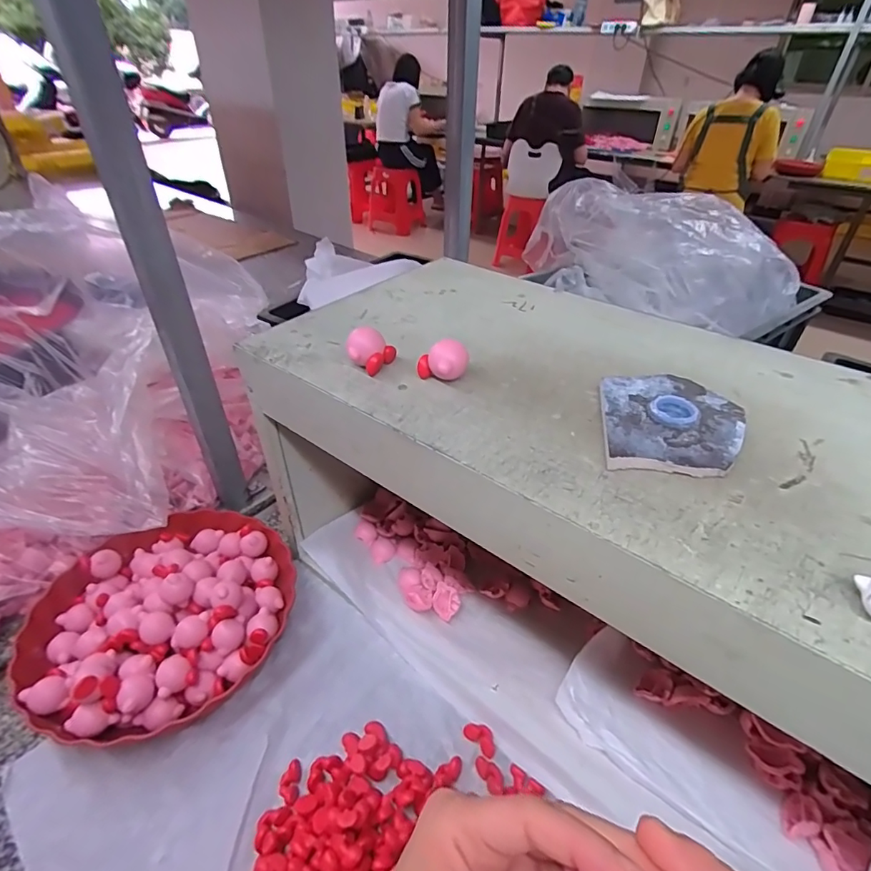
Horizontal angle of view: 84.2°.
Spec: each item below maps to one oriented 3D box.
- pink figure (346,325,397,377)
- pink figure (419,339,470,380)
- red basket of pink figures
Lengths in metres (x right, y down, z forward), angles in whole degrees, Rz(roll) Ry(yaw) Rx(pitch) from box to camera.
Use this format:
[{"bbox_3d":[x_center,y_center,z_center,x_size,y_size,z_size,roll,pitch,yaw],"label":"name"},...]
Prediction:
[{"bbox_3d":[-0.050,-0.065,0.365,0.027,0.026,0.029,16,40,17],"label":"pink figure"},{"bbox_3d":[0.006,-0.055,0.350,0.026,0.028,0.029,-28,47,-32],"label":"pink figure"},{"bbox_3d":[-0.264,0.174,0.479,0.220,0.070,0.237,1,38,-1],"label":"red basket of pink figures"}]

